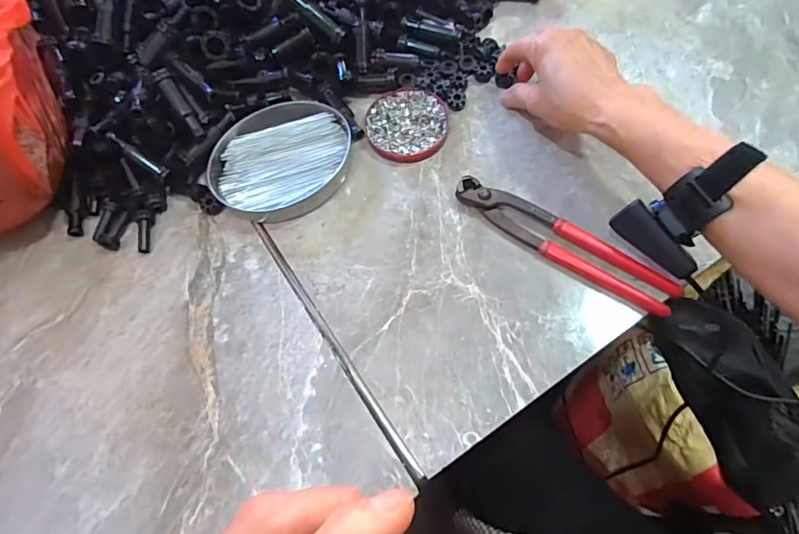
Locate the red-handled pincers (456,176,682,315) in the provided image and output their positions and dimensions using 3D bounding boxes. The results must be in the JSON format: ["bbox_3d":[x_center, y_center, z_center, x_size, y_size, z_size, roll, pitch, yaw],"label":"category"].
[{"bbox_3d":[0.138,-0.022,0.412,0.198,0.018,0.034,31,71,16],"label":"red-handled pincers"}]

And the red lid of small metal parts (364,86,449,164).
[{"bbox_3d":[0.008,-0.142,0.477,0.078,0.013,0.080,-1,66,3],"label":"red lid of small metal parts"}]

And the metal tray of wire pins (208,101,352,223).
[{"bbox_3d":[-0.111,-0.101,0.459,0.134,0.024,0.107,-29,67,-10],"label":"metal tray of wire pins"}]

